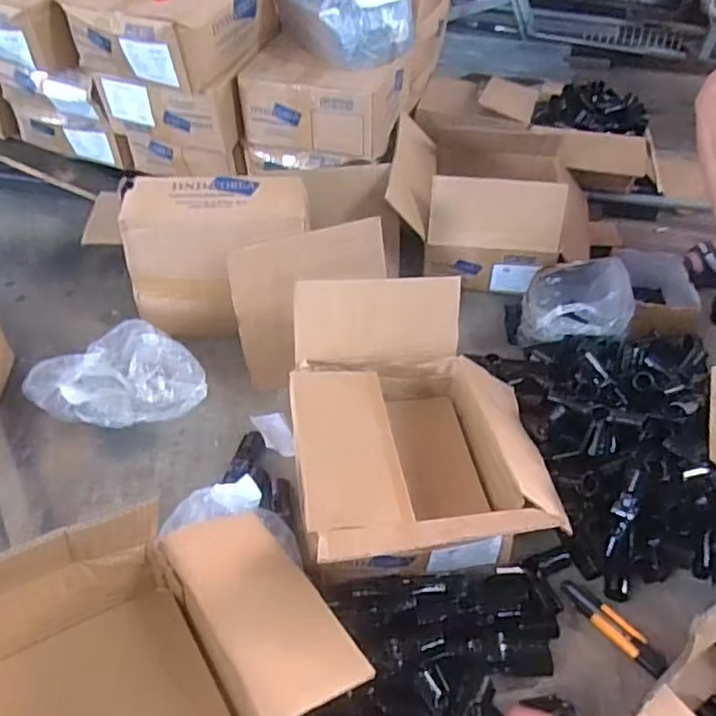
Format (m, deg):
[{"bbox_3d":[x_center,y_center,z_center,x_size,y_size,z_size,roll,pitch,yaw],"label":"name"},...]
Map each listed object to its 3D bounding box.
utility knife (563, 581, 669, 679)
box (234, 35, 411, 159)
[{"bbox_3d":[0.329,0.348,0.829,0.038,0.010,0.149,-31,52,-33],"label":"utility knife"},{"bbox_3d":[-0.070,-0.530,1.306,0.281,0.131,0.228,12,42,10],"label":"box"}]

